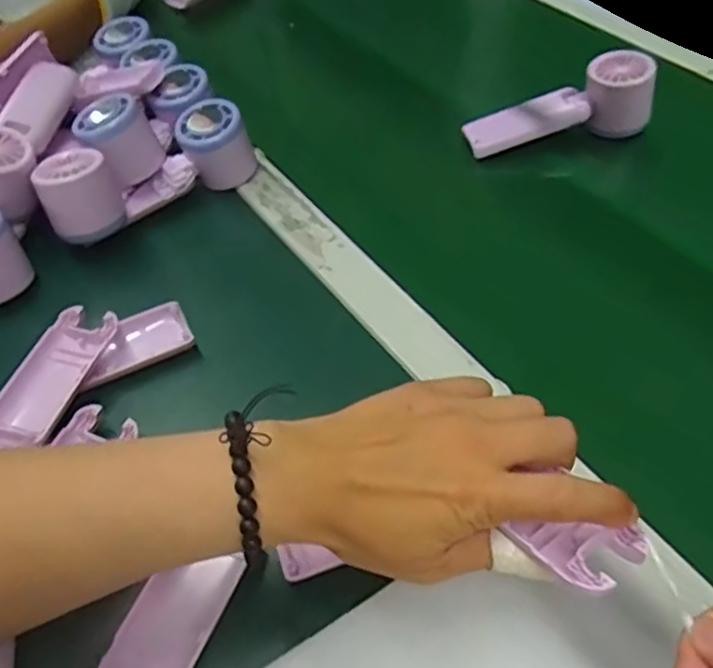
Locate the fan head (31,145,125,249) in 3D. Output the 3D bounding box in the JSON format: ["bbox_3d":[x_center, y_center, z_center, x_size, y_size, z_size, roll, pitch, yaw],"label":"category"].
[{"bbox_3d":[-0.211,-0.103,0.533,0.056,0.066,0.051,-24,52,-17],"label":"fan head"}]

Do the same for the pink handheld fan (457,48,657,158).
[{"bbox_3d":[0.175,-0.197,0.597,0.157,0.057,0.048,-13,50,-8],"label":"pink handheld fan"}]

